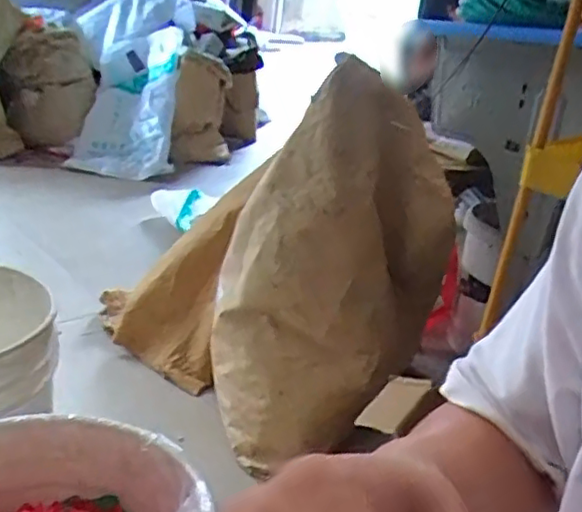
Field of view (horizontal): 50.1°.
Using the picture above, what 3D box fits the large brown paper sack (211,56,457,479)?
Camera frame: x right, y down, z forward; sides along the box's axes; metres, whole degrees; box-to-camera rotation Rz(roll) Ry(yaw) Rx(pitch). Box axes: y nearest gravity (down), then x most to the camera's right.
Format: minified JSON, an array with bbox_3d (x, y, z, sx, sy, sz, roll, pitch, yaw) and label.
[{"bbox_3d":[0.075,0.024,1.073,0.356,0.596,0.238,-8,27,-32],"label":"large brown paper sack"}]

